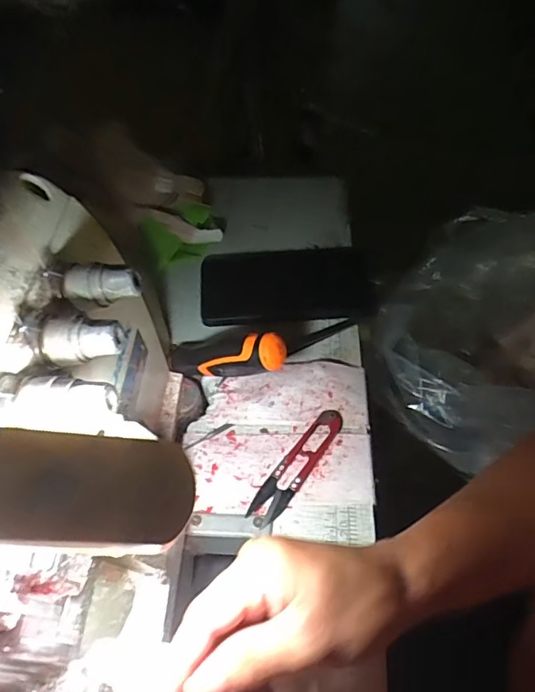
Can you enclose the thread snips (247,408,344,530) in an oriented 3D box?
[{"bbox_3d":[0.024,0.088,0.383,0.022,0.007,0.104,32,59,20],"label":"thread snips"}]

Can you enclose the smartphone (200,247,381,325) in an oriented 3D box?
[{"bbox_3d":[0.024,-0.063,0.491,0.174,0.014,0.092,-3,54,-3],"label":"smartphone"}]

